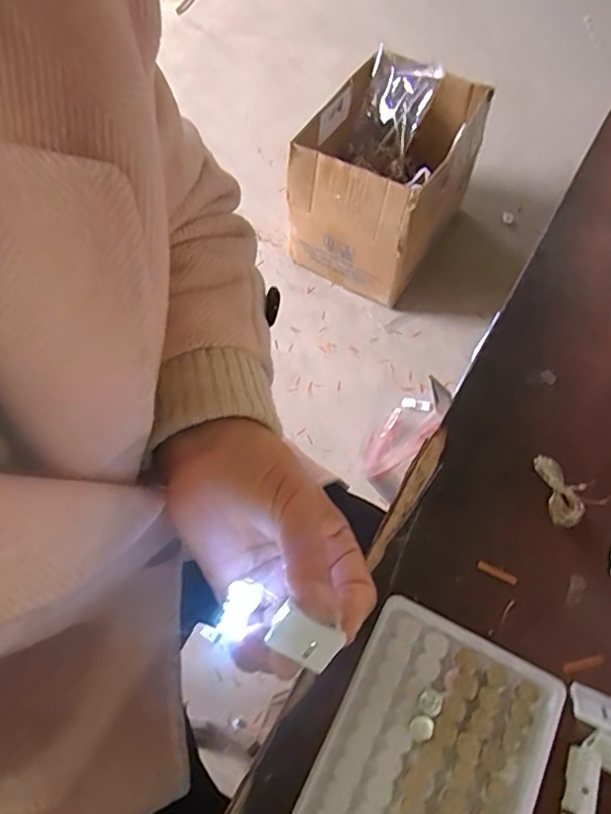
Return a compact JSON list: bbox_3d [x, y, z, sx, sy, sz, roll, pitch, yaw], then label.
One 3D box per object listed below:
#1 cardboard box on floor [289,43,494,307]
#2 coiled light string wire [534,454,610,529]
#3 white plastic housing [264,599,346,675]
[{"bbox_3d":[0.164,-0.494,1.232,0.283,0.282,0.373,28,66,14],"label":"cardboard box on floor"},{"bbox_3d":[0.172,0.043,0.343,0.064,0.013,0.041,-15,64,-7],"label":"coiled light string wire"},{"bbox_3d":[-0.001,0.092,0.229,0.030,0.009,0.020,30,96,-10],"label":"white plastic housing"}]

